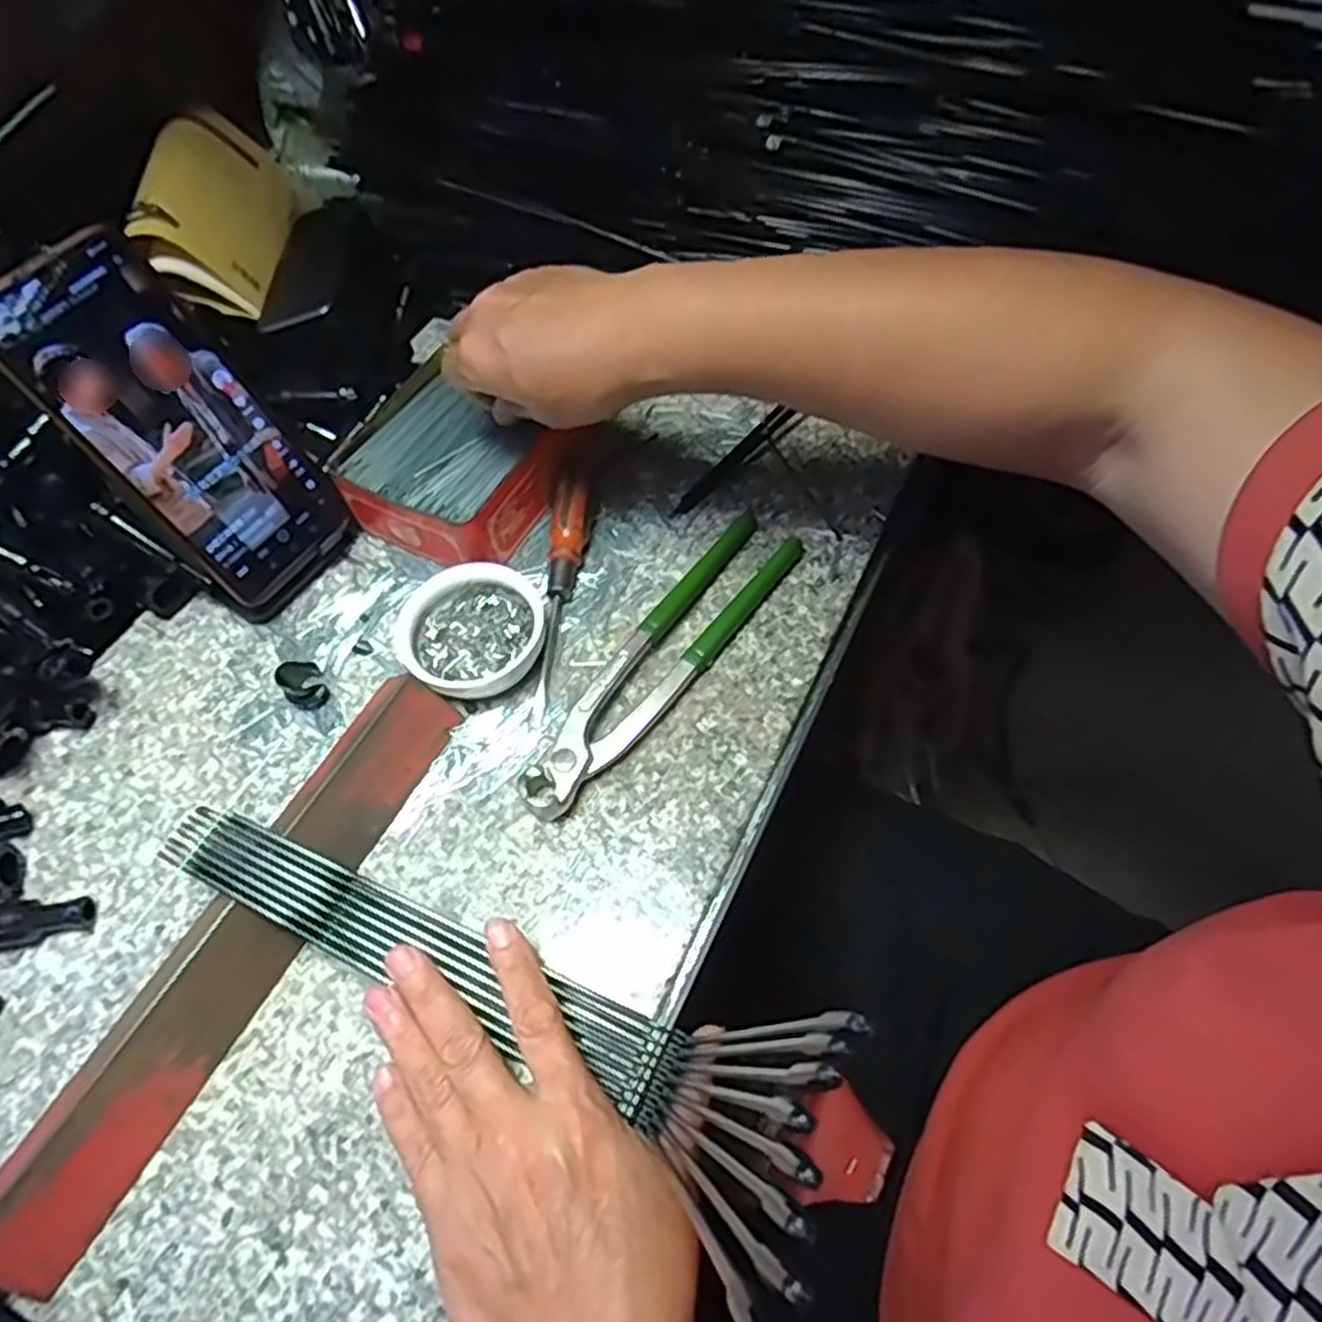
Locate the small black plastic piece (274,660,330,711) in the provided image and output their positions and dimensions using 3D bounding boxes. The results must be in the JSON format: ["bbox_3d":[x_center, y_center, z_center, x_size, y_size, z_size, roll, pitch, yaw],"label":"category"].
[{"bbox_3d":[-0.178,0.011,0.401,0.017,0.023,0.020,38,69,23],"label":"small black plastic piece"}]

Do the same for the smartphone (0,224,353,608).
[{"bbox_3d":[-0.226,-0.108,0.383,0.005,0.166,0.076,15,58,41],"label":"smartphone"}]

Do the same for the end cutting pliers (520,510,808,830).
[{"bbox_3d":[0.003,-0.005,0.401,0.039,0.020,0.200,31,66,21],"label":"end cutting pliers"}]

